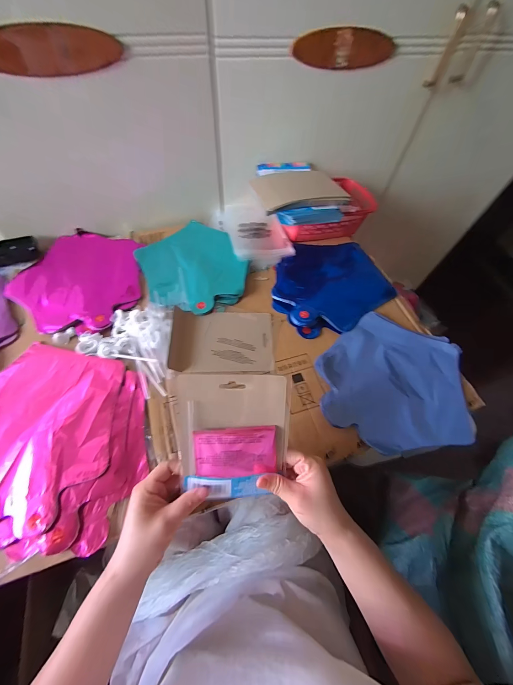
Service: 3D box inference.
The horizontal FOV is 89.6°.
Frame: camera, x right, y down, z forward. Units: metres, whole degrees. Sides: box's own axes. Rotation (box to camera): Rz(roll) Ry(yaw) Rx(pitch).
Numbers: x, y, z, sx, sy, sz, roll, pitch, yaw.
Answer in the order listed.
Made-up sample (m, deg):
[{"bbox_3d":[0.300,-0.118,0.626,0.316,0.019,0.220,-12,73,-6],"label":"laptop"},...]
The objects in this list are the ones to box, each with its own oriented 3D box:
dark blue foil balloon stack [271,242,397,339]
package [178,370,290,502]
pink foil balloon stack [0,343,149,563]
[{"bbox_3d":[0.147,-0.129,0.530,0.263,0.031,0.211,-34,68,-20],"label":"dark blue foil balloon stack"},{"bbox_3d":[-0.024,0.105,0.286,0.116,0.007,0.144,2,101,-4],"label":"package"},{"bbox_3d":[-0.283,0.124,0.350,0.265,0.014,0.237,13,61,4],"label":"pink foil balloon stack"}]

